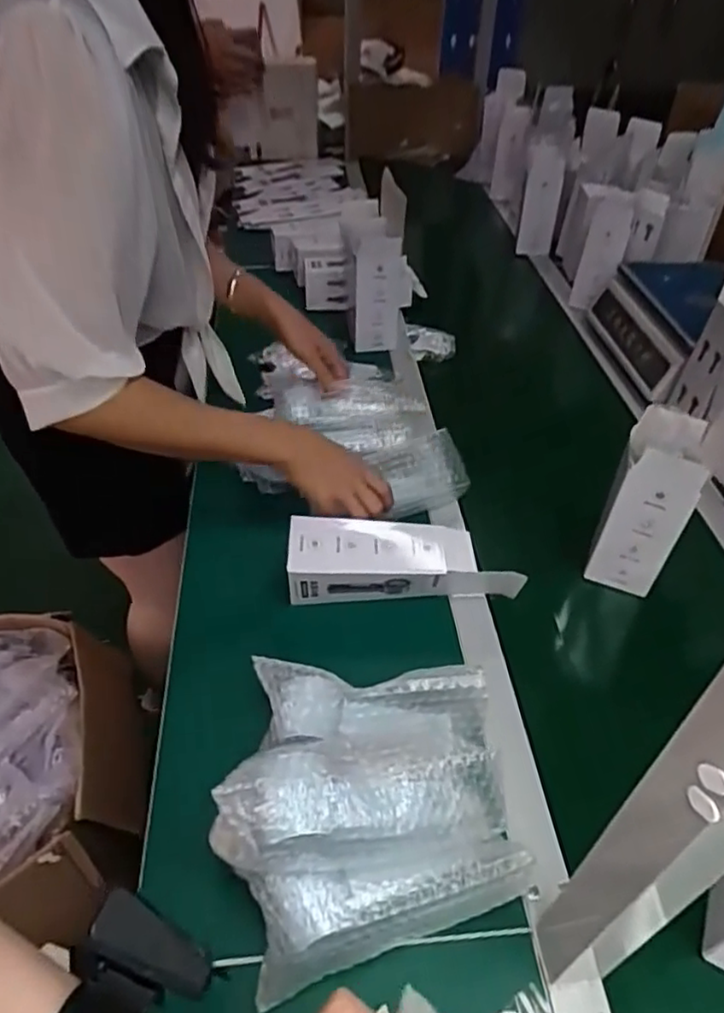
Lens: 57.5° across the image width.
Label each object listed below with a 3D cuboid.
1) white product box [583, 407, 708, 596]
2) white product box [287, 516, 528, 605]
[{"bbox_3d":[0.308,-0.007,0.713,0.074,0.195,0.086,18,46,18],"label":"white product box"},{"bbox_3d":[0.044,0.060,0.713,0.238,0.077,0.066,-1,43,-1],"label":"white product box"}]

